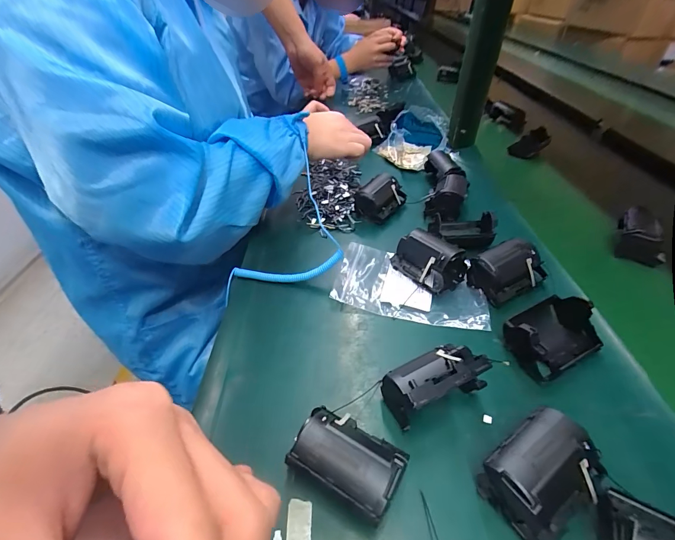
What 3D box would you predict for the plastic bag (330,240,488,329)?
[{"bbox_3d":[0.078,0.013,0.367,0.152,0.014,0.095,11,43,12],"label":"plastic bag"}]

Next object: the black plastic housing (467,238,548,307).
[{"bbox_3d":[0.175,-0.001,0.354,0.070,0.040,0.048,-19,43,-19],"label":"black plastic housing"}]

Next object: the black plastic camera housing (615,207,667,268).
[{"bbox_3d":[0.365,-0.040,0.414,0.045,0.046,0.060,23,46,26],"label":"black plastic camera housing"}]

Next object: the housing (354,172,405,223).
[{"bbox_3d":[0.057,-0.099,0.464,0.048,0.040,0.071,23,46,26],"label":"housing"}]

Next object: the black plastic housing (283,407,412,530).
[{"bbox_3d":[0.006,0.124,0.218,0.068,0.042,0.042,19,45,20],"label":"black plastic housing"}]

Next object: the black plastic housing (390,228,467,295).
[{"bbox_3d":[0.097,-0.012,0.371,0.075,0.039,0.050,29,49,31],"label":"black plastic housing"}]

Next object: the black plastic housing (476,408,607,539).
[{"bbox_3d":[0.128,0.125,0.213,0.072,0.040,0.051,-22,44,-22],"label":"black plastic housing"}]

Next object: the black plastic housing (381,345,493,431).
[{"bbox_3d":[0.072,0.084,0.259,0.073,0.045,0.042,-18,43,-19],"label":"black plastic housing"}]

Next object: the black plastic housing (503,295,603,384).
[{"bbox_3d":[0.184,0.054,0.295,0.076,0.034,0.053,-19,43,-20],"label":"black plastic housing"}]

